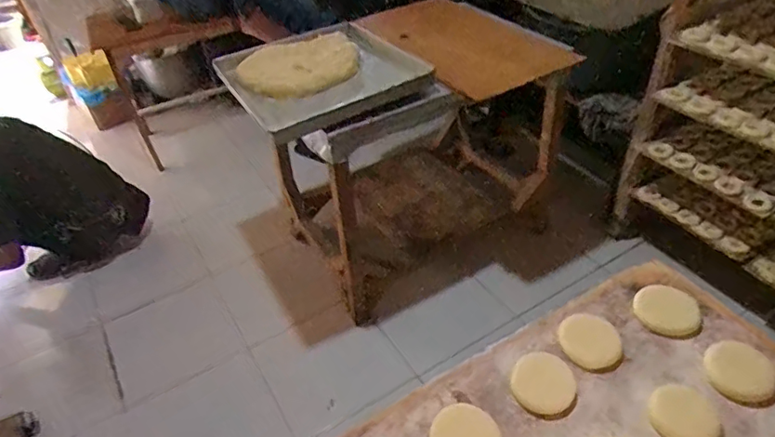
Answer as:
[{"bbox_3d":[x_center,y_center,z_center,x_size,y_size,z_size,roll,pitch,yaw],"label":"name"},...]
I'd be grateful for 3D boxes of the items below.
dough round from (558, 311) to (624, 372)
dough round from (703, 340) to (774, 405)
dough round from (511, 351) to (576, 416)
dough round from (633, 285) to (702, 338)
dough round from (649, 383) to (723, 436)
[{"bbox_3d":[0.233,0.140,0.620,0.066,0.008,0.070,-4,43,4],"label":"dough round"},{"bbox_3d":[0.379,0.163,0.578,0.063,0.012,0.068,-3,40,3],"label":"dough round"},{"bbox_3d":[0.168,0.177,0.583,0.064,0.013,0.072,9,42,16],"label":"dough round"},{"bbox_3d":[0.333,0.107,0.641,0.070,0.007,0.063,18,48,25],"label":"dough round"},{"bbox_3d":[0.304,0.200,0.551,0.065,0.008,0.063,-3,40,3],"label":"dough round"}]

